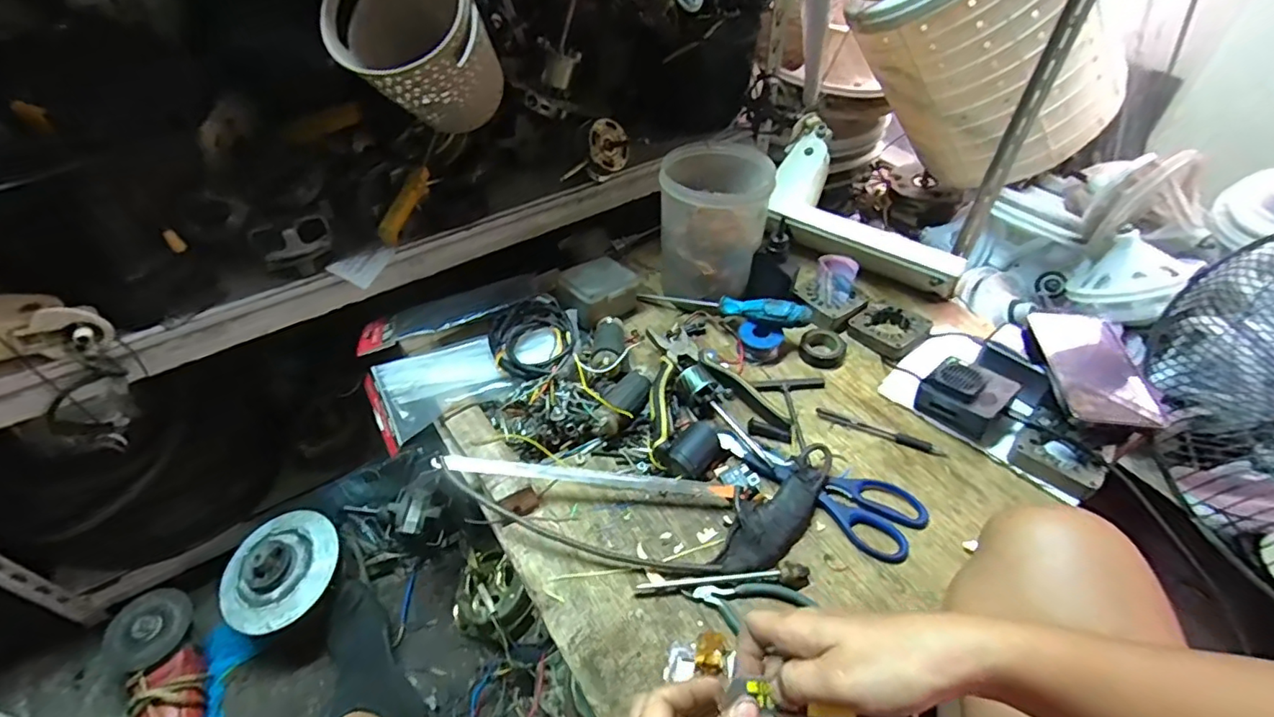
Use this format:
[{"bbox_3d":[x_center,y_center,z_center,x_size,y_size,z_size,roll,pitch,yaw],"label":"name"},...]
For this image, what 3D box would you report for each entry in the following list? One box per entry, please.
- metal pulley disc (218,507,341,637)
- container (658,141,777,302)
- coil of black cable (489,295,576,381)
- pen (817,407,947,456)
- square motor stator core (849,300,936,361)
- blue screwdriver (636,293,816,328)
[{"bbox_3d":[-0.469,0.272,0.737,0.138,0.042,0.145,-1,47,1],"label":"metal pulley disc"},{"bbox_3d":[0.100,-0.175,0.734,0.130,0.154,0.128,8,48,9],"label":"container"},{"bbox_3d":[-0.119,-0.023,0.643,0.092,0.020,0.119,-18,49,-15],"label":"coil of black cable"},{"bbox_3d":[0.263,0.078,0.612,0.133,0.008,0.011,19,50,18],"label":"pen"},{"bbox_3d":[0.318,-0.041,0.708,0.079,0.023,0.082,-35,55,-27],"label":"square motor stator core"},{"bbox_3d":[0.106,-0.069,0.726,0.235,0.026,0.027,11,46,35],"label":"blue screwdriver"}]

